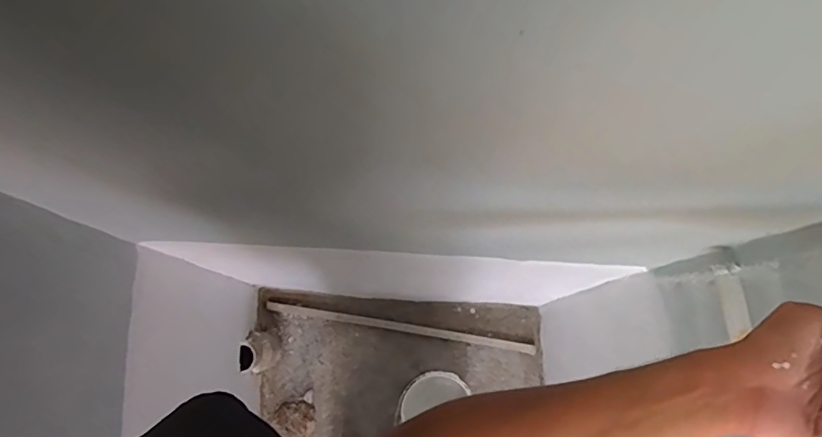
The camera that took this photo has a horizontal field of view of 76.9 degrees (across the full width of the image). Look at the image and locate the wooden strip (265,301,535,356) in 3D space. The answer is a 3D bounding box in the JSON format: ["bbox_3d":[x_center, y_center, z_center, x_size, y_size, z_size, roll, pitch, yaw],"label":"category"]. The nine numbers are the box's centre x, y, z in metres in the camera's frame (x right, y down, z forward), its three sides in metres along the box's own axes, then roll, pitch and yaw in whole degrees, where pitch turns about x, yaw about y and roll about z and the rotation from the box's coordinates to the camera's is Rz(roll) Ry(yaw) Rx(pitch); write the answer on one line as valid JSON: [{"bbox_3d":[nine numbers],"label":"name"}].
[{"bbox_3d":[-0.029,0.301,1.453,0.743,0.025,0.031,9,76,2],"label":"wooden strip"}]

